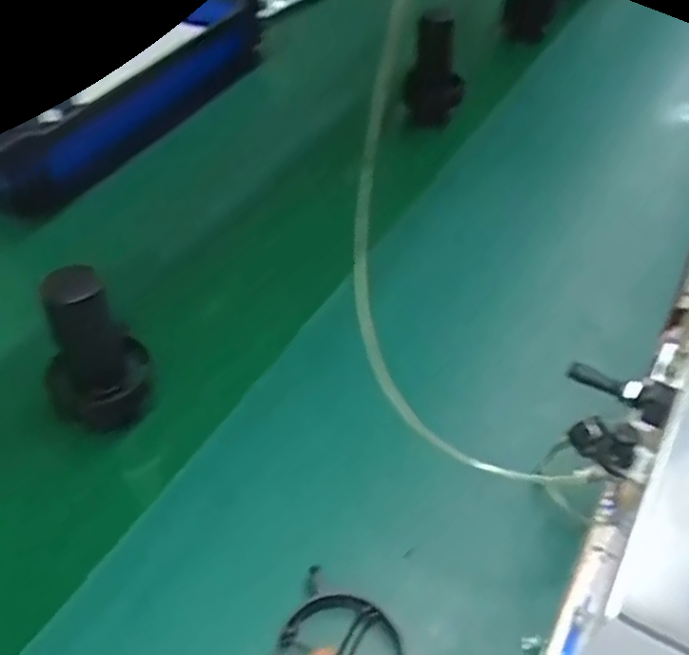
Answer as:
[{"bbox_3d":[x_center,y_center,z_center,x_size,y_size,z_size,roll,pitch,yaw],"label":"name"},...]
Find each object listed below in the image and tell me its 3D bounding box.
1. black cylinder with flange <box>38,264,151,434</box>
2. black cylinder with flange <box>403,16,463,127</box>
[{"bbox_3d":[-0.231,0.013,0.641,0.088,0.141,0.095,-17,48,-18],"label":"black cylinder with flange"},{"bbox_3d":[0.137,-0.395,1.087,0.088,0.148,0.084,-4,45,-3],"label":"black cylinder with flange"}]

